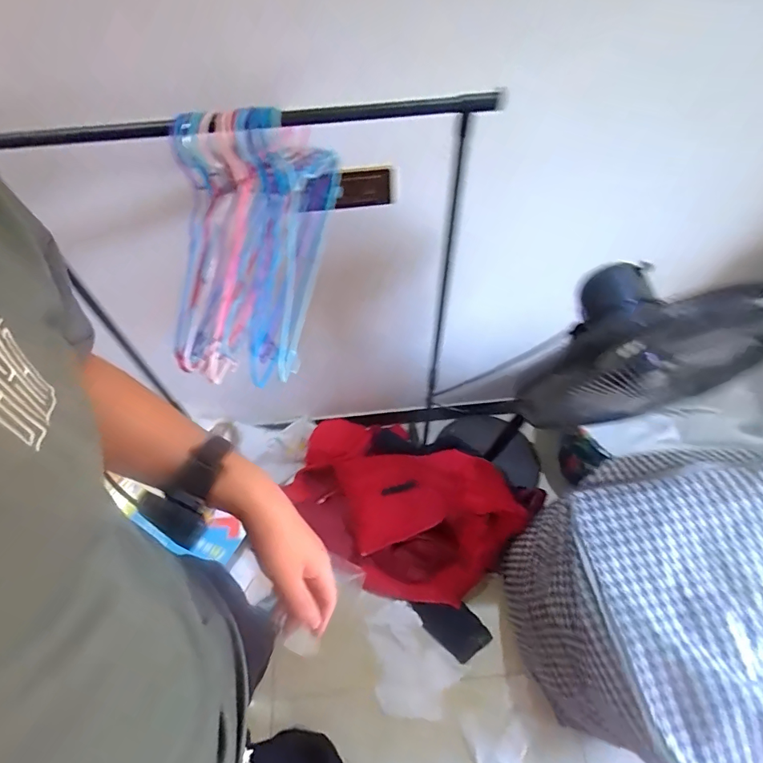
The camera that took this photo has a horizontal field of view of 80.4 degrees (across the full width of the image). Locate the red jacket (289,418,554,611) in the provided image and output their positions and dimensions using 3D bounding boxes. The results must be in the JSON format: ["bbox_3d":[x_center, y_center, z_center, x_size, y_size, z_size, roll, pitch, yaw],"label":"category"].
[{"bbox_3d":[0.059,0.388,1.330,0.675,0.194,0.414,19,61,13],"label":"red jacket"}]

